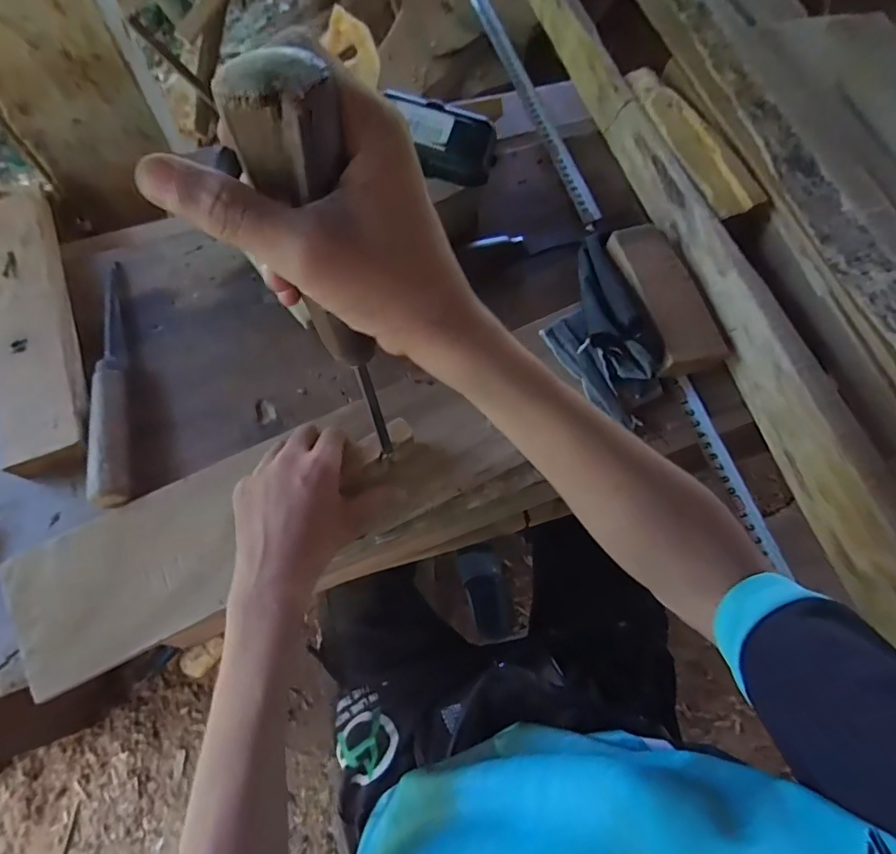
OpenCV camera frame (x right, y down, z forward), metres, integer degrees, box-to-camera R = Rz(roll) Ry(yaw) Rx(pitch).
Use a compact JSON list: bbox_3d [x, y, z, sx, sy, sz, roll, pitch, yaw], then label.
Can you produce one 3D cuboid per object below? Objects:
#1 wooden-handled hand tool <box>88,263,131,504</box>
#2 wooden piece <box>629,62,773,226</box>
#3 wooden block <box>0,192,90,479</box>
[{"bbox_3d":[-0.271,-0.046,0.410,0.026,0.025,0.228,-12,69,-8],"label":"wooden-handled hand tool"},{"bbox_3d":[0.233,-0.281,0.486,0.047,0.015,0.200,-16,69,-9],"label":"wooden piece"},{"bbox_3d":[-0.352,-0.087,0.425,0.063,0.025,0.274,-21,70,-11],"label":"wooden block"}]

